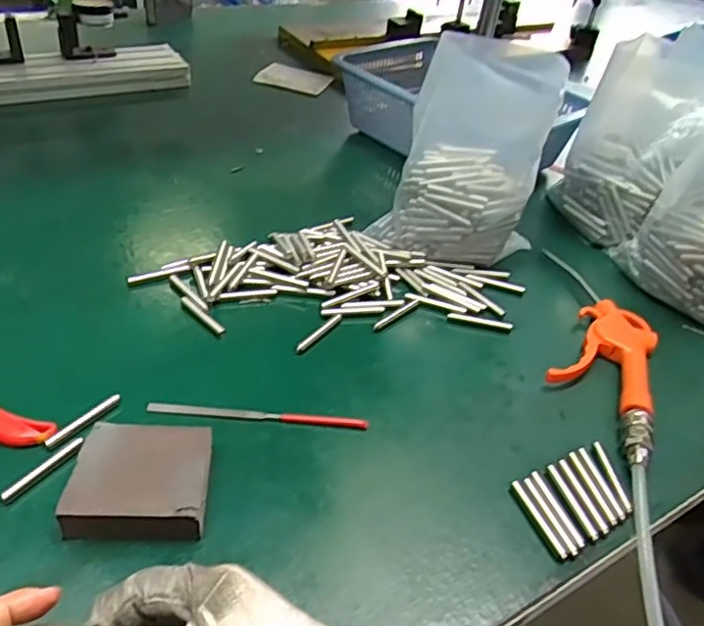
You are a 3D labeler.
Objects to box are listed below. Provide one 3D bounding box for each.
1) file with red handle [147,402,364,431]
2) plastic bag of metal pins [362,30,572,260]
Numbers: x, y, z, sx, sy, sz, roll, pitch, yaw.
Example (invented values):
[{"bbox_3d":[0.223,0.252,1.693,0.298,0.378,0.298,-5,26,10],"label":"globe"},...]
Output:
[{"bbox_3d":[-0.068,0.076,0.457,0.158,0.007,0.010,5,37,-2],"label":"file with red handle"},{"bbox_3d":[0.115,-0.154,0.616,0.138,0.192,0.132,26,41,24],"label":"plastic bag of metal pins"}]

